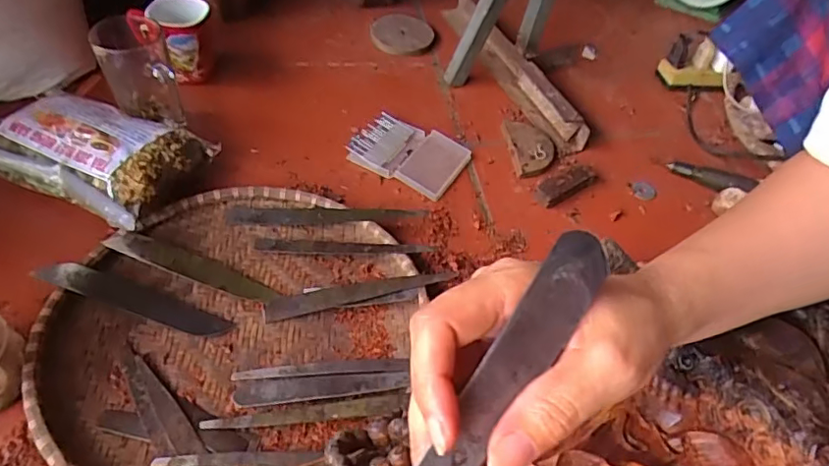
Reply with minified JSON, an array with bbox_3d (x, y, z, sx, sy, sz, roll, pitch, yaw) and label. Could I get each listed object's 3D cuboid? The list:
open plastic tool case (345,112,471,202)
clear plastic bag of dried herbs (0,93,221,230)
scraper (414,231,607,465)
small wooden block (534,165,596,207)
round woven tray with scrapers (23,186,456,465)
[{"bbox_3d":[-0.007,-0.104,0.697,0.136,0.020,0.102,26,52,16],"label":"open plastic tool case"},{"bbox_3d":[-0.358,-0.087,0.605,0.230,0.069,0.143,21,50,11],"label":"clear plastic bag of dried herbs"},{"bbox_3d":[0.032,0.054,0.198,0.021,0.004,0.129,37,76,-2],"label":"scraper"},{"bbox_3d":[0.189,-0.062,0.680,0.084,0.023,0.032,-25,56,-24],"label":"small wooden block"},{"bbox_3d":[-0.160,0.072,0.522,0.346,0.030,0.307,-24,55,-24],"label":"round woven tray with scrapers"}]

